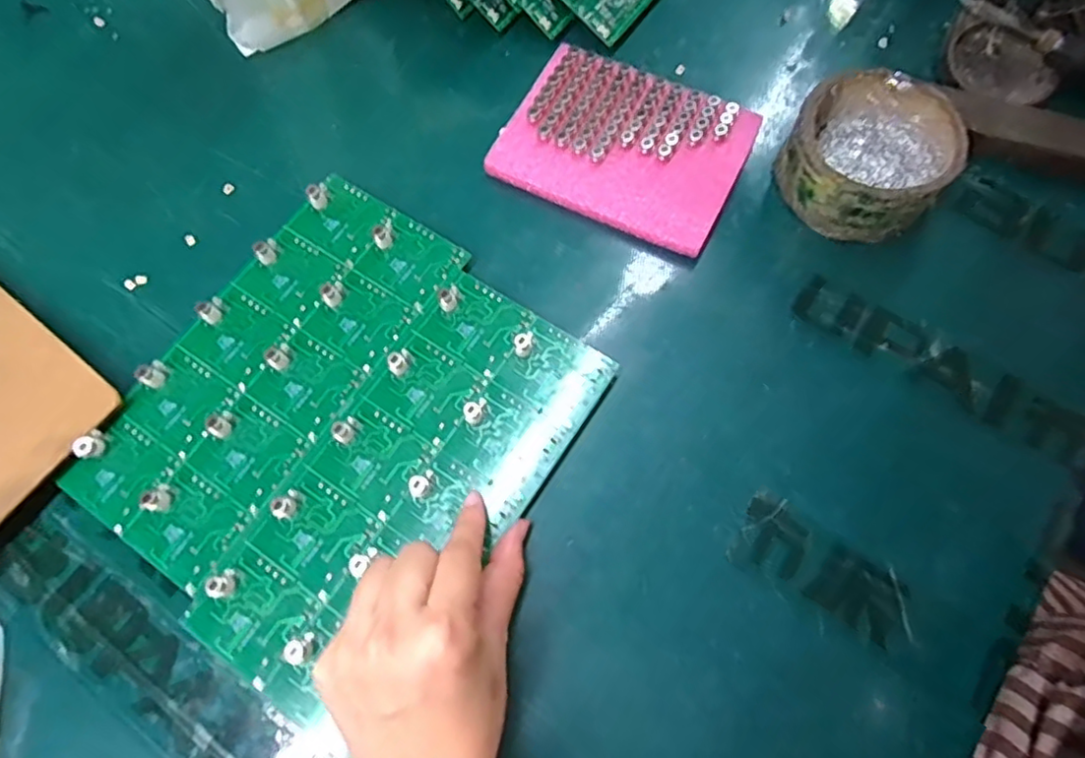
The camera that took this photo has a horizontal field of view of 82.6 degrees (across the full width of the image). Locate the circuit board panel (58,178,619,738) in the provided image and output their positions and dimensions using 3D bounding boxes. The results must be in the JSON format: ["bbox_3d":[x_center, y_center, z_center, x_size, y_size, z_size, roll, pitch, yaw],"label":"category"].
[{"bbox_3d":[-0.150,-0.010,0.342,0.104,0.014,0.226,32,74,13],"label":"circuit board panel"}]

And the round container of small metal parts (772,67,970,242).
[{"bbox_3d":[0.189,-0.130,0.360,0.085,0.045,0.085,-1,70,2],"label":"round container of small metal parts"}]

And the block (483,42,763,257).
[{"bbox_3d":[0.050,-0.146,0.387,0.142,0.018,0.107,24,72,11],"label":"block"}]

